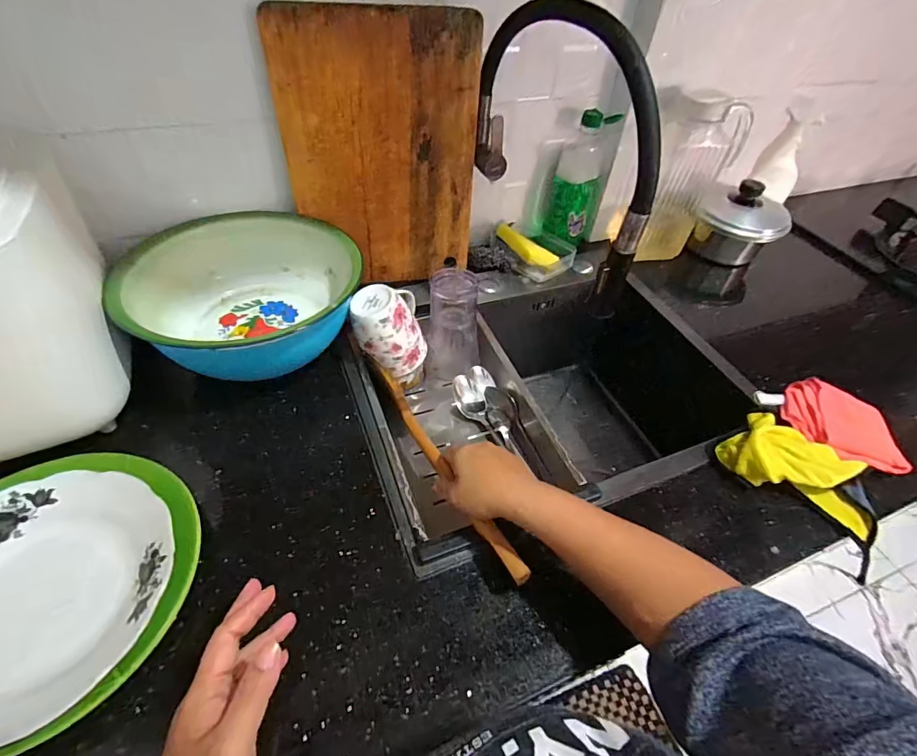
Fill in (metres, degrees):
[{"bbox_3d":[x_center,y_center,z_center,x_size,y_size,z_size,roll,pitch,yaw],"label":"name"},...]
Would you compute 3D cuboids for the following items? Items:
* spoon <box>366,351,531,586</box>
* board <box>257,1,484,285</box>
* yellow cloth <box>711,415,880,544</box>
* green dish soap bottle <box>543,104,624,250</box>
[{"bbox_3d":[-0.026,0.079,0.489,0.017,0.039,0.316,-23,51,-24],"label":"spoon"},{"bbox_3d":[-0.099,-0.287,0.612,0.247,0.329,0.028,-7,49,-11],"label":"board"},{"bbox_3d":[0.390,0.105,0.519,0.164,0.057,0.080,26,51,17],"label":"yellow cloth"},{"bbox_3d":[0.200,-0.323,0.755,0.085,0.202,0.060,17,49,10],"label":"green dish soap bottle"}]

